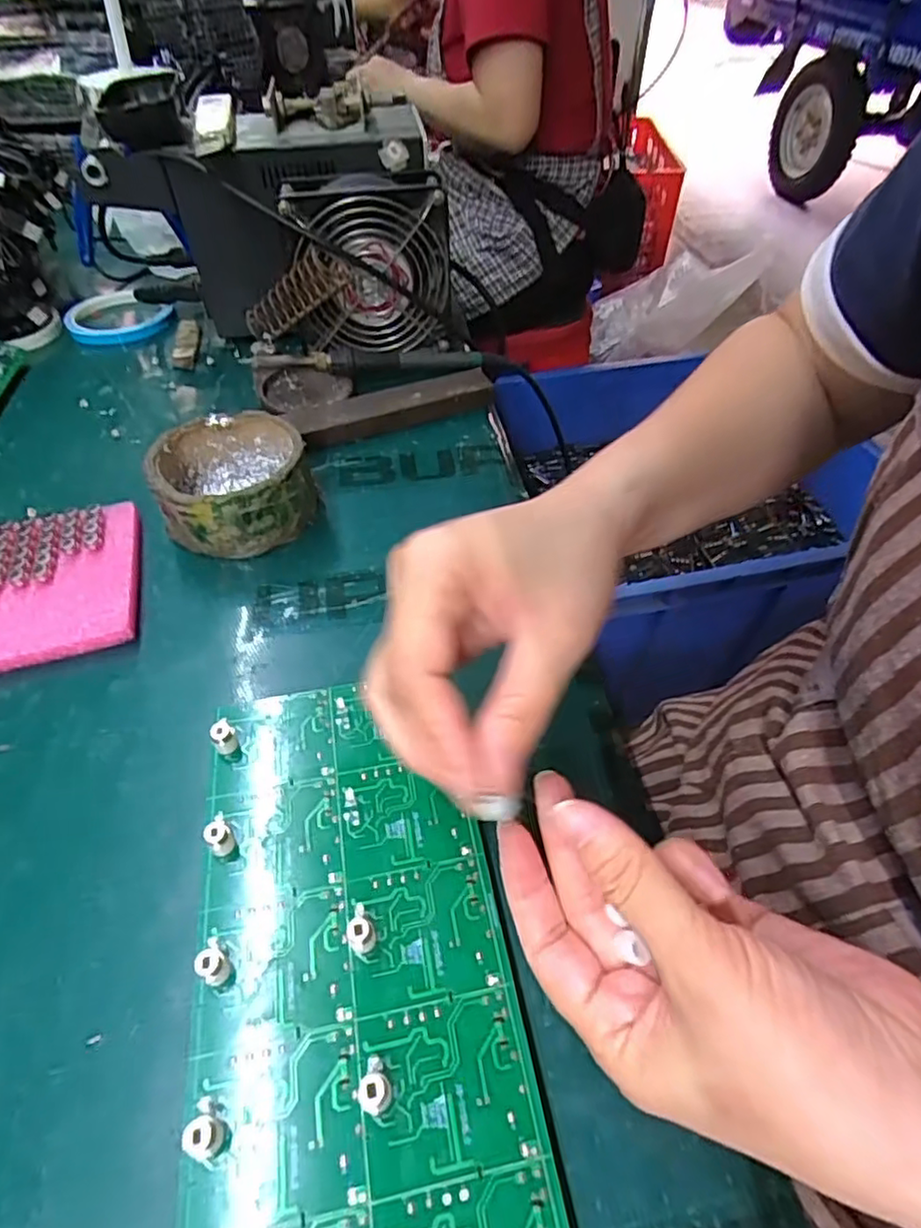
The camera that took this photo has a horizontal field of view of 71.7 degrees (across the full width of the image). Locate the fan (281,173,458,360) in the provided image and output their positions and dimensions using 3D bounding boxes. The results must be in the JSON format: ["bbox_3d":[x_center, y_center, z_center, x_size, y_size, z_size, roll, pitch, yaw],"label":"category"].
[{"bbox_3d":[-0.066,-0.259,0.480,0.116,0.106,0.053,-10,49,-9],"label":"fan"}]

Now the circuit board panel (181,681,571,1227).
[{"bbox_3d":[-0.039,0.119,0.227,0.105,0.017,0.224,-9,49,-8],"label":"circuit board panel"}]

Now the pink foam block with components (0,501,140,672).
[{"bbox_3d":[-0.249,-0.011,0.343,0.139,0.019,0.104,-15,50,-13],"label":"pink foam block with components"}]

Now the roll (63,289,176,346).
[{"bbox_3d":[-0.307,-0.267,0.569,0.084,0.016,0.089,0,49,0],"label":"roll"}]

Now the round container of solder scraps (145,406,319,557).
[{"bbox_3d":[-0.134,-0.079,0.382,0.085,0.045,0.083,0,49,0],"label":"round container of solder scraps"}]

